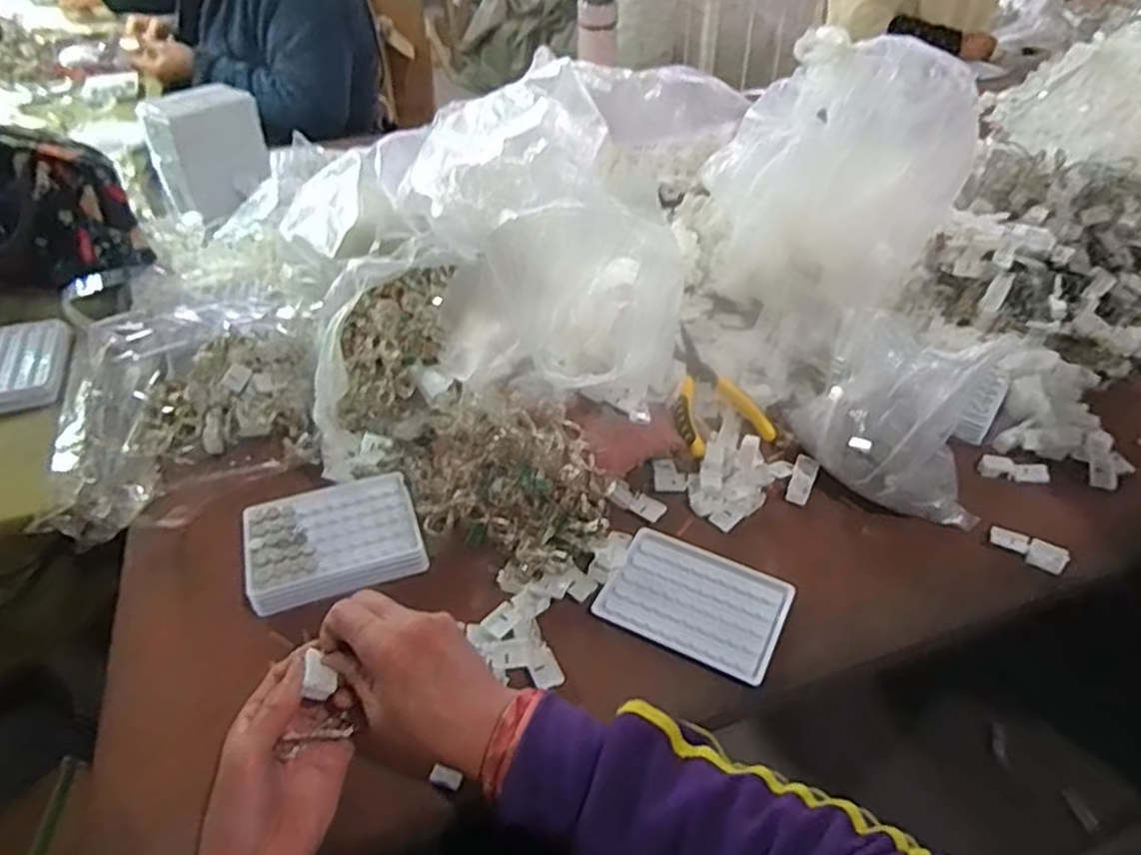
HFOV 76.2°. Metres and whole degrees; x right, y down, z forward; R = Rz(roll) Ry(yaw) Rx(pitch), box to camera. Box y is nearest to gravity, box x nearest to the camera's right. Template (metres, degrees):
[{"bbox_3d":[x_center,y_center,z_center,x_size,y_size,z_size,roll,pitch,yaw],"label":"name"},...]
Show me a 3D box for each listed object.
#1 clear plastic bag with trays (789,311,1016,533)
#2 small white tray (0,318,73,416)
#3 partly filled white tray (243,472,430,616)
[{"bbox_3d":[0.277,-0.016,0.622,0.153,0.128,0.125,14,44,16],"label":"clear plastic bag with trays"},{"bbox_3d":[-0.558,-0.063,0.731,0.106,0.029,0.126,-13,43,-14],"label":"small white tray"},{"bbox_3d":[-0.192,0.089,0.588,0.131,0.018,0.110,-15,44,-16],"label":"partly filled white tray"}]

